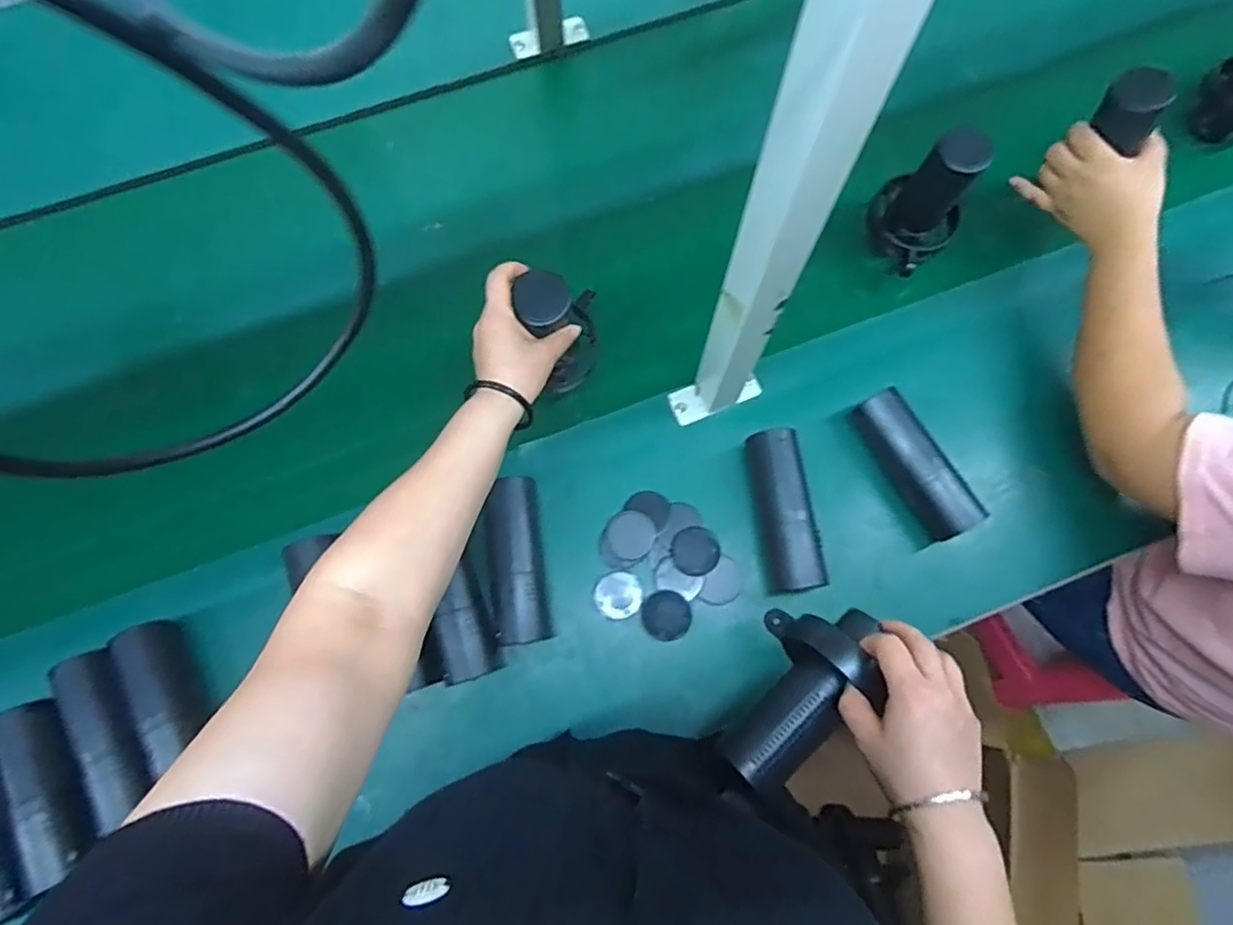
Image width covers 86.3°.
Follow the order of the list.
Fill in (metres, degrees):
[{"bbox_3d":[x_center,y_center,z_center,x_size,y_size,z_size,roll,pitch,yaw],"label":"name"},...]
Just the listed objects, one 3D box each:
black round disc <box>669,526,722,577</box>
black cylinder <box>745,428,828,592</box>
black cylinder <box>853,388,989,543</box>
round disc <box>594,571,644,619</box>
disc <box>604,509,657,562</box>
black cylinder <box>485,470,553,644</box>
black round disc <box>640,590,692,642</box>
[{"bbox_3d":[0.082,0.092,0.682,0.051,0.004,0.049,0,75,0],"label":"black round disc"},{"bbox_3d":[0.175,0.048,0.674,0.052,0.042,0.164,-7,75,-2],"label":"black cylinder"},{"bbox_3d":[0.313,0.001,0.684,0.059,0.042,0.162,-23,76,-7],"label":"black cylinder"},{"bbox_3d":[0.003,0.137,0.678,0.047,0.004,0.048,0,75,0],"label":"round disc"},{"bbox_3d":[0.014,0.076,0.689,0.050,0.006,0.050,0,75,0],"label":"disc"},{"bbox_3d":[-0.099,0.100,0.671,0.054,0.051,0.162,-8,75,-3],"label":"black cylinder"},{"bbox_3d":[0.051,0.155,0.666,0.049,0.004,0.049,0,75,0],"label":"black round disc"}]

